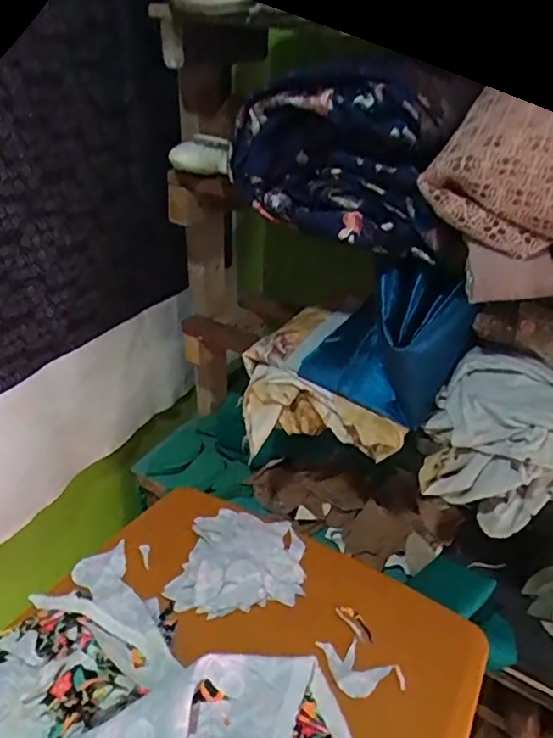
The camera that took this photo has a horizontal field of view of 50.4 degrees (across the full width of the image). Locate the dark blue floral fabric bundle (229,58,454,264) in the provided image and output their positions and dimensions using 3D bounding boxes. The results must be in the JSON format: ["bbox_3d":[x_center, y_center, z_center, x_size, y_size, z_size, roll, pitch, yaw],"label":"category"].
[{"bbox_3d":[0.078,-0.255,0.695,0.263,0.189,0.096,17,34,21],"label":"dark blue floral fabric bundle"}]

